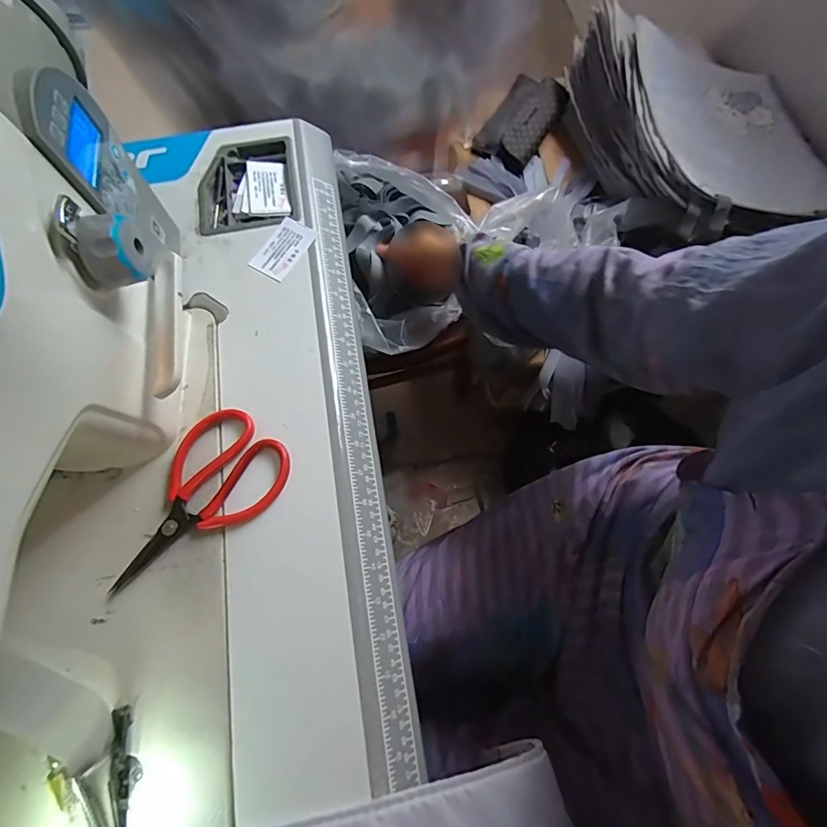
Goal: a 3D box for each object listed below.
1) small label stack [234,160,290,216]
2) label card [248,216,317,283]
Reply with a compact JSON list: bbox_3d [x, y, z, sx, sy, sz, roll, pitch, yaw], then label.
[{"bbox_3d":[-0.156,-0.233,0.454,0.056,0.004,0.071,-3,71,0],"label":"small label stack"},{"bbox_3d":[-0.128,-0.163,0.431,0.039,0.004,0.066,28,74,10],"label":"label card"}]

